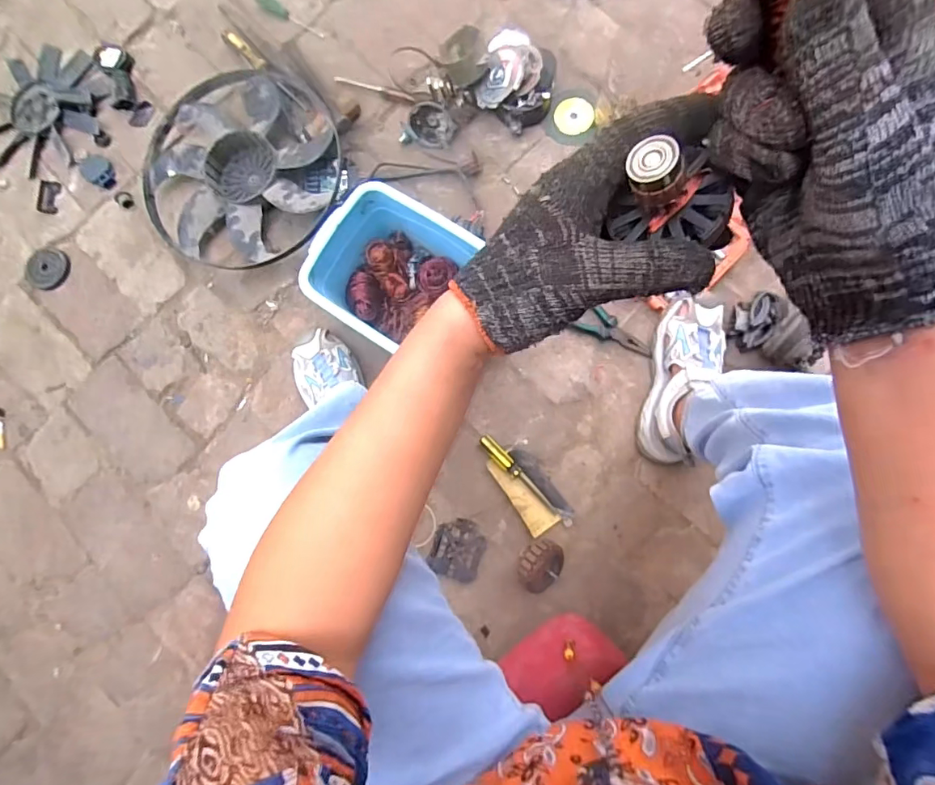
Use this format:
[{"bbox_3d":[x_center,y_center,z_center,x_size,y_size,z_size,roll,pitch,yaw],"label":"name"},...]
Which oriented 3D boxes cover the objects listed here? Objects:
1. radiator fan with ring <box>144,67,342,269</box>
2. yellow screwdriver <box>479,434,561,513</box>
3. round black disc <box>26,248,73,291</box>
[{"bbox_3d":[-0.396,-0.403,0.842,0.348,0.060,0.359,0,83,4],"label":"radiator fan with ring"},{"bbox_3d":[0.083,0.134,0.780,0.023,0.016,0.169,-43,83,-2],"label":"yellow screwdriver"},{"bbox_3d":[-0.764,-0.224,0.880,0.073,0.009,0.082,1,74,-11],"label":"round black disc"}]

